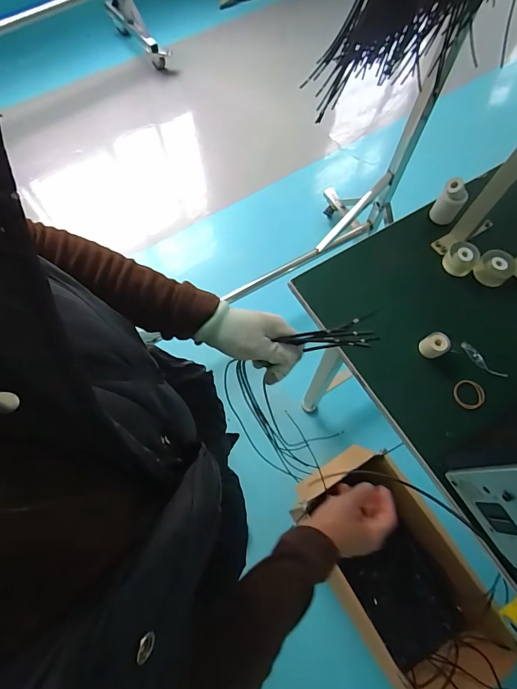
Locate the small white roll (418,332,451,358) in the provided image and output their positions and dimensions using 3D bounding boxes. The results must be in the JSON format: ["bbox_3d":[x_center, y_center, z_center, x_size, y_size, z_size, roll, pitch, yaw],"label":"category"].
[{"bbox_3d":[0.276,0.001,0.579,0.031,0.036,0.034,-30,71,-11],"label":"small white roll"}]

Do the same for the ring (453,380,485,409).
[{"bbox_3d":[0.324,0.077,0.569,0.044,0.006,0.045,0,68,0],"label":"ring"}]

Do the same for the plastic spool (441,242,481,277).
[{"bbox_3d":[0.352,-0.150,0.642,0.050,0.036,0.049,0,68,0],"label":"plastic spool"}]

